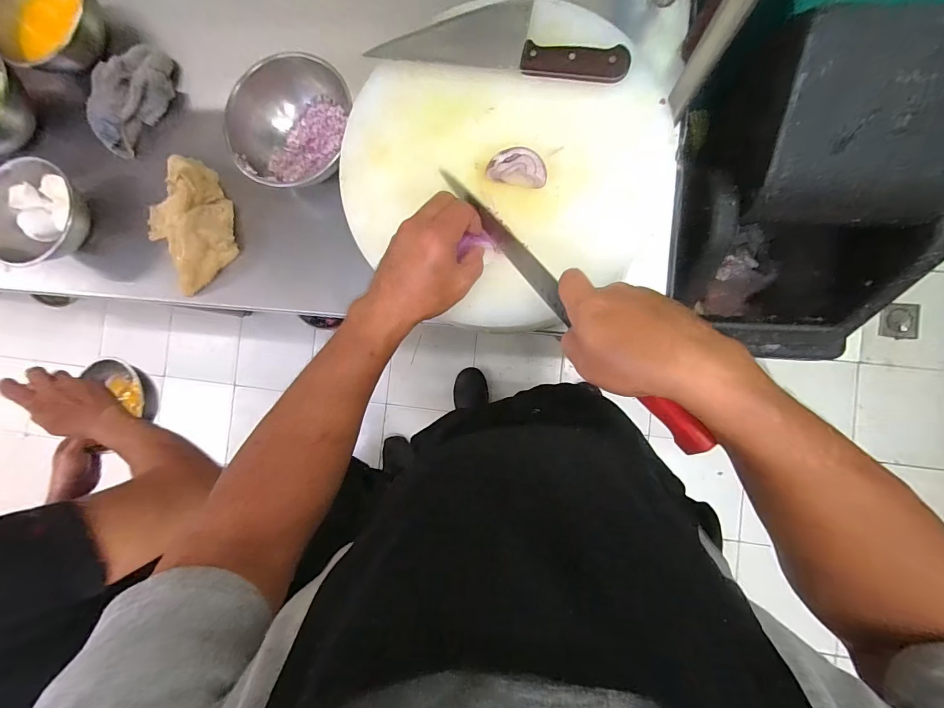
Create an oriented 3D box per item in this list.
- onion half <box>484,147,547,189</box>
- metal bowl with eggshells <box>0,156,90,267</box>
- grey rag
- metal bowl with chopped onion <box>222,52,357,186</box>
[{"bbox_3d":[0.049,-0.198,0.424,0.063,0.038,0.037,13,90,7],"label":"onion half"},{"bbox_3d":[-0.665,-0.209,0.607,0.156,0.075,0.150,0,88,7],"label":"metal bowl with eggshells"},{"bbox_3d":[-0.525,-0.396,0.603,0.087,0.051,0.159,42,94,6],"label":"grey rag"},{"bbox_3d":[-0.246,-0.297,0.535,0.150,0.077,0.158,0,88,7],"label":"metal bowl with chopped onion"}]

